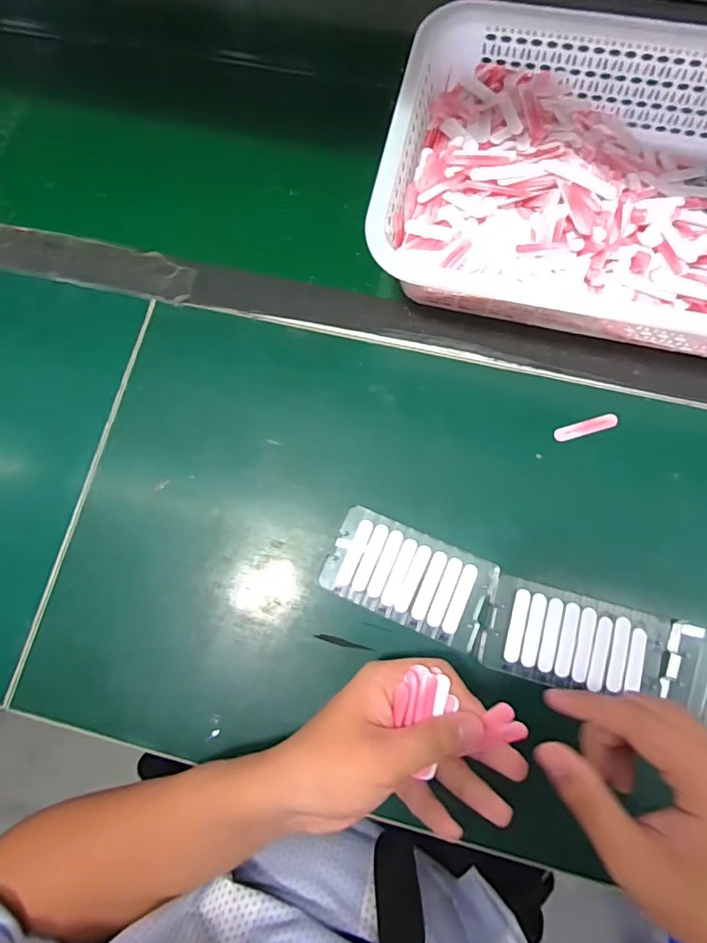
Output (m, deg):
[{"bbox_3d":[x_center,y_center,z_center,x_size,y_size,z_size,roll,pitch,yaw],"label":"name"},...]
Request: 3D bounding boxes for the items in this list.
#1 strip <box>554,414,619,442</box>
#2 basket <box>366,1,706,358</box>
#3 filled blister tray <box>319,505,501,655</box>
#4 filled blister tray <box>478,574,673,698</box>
[{"bbox_3d":[0.186,-0.035,0.394,0.051,0.004,0.012,-16,76,-3],"label":"strip"},{"bbox_3d":[0.207,-0.229,0.402,0.355,0.080,0.249,12,77,4],"label":"basket"},{"bbox_3d":[0.042,0.078,0.370,0.119,0.014,0.066,24,78,7],"label":"filled blister tray"},{"bbox_3d":[0.159,0.122,0.353,0.124,0.010,0.066,15,77,5],"label":"filled blister tray"}]

